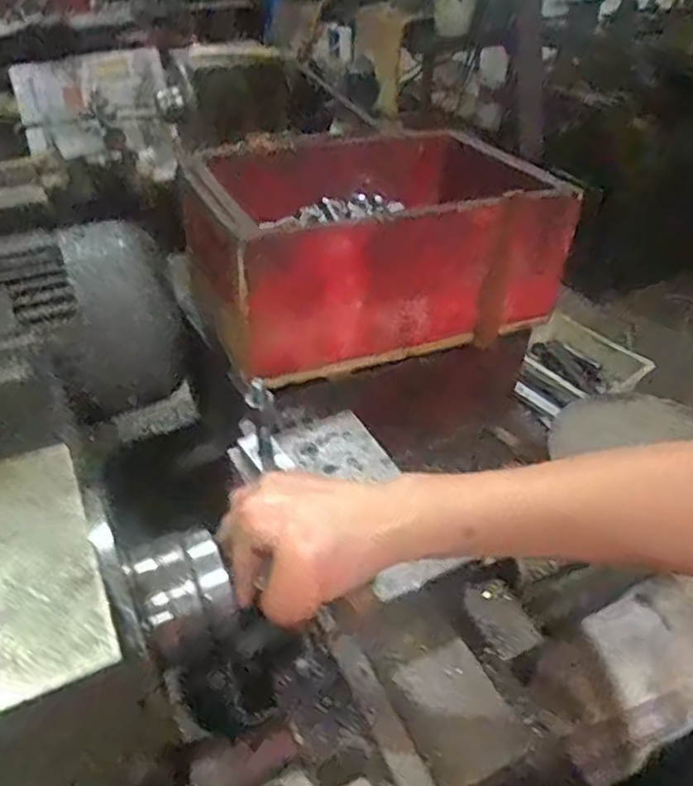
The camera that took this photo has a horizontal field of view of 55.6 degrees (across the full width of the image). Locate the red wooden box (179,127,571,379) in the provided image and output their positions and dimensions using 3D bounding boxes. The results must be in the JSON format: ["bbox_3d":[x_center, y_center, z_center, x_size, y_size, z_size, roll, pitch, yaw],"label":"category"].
[{"bbox_3d":[0.019,-0.174,0.726,0.350,0.149,0.276,-16,41,-19],"label":"red wooden box"}]

